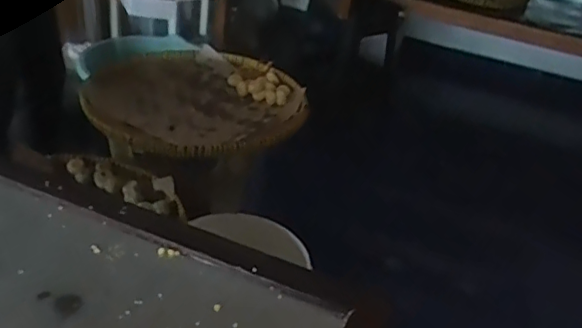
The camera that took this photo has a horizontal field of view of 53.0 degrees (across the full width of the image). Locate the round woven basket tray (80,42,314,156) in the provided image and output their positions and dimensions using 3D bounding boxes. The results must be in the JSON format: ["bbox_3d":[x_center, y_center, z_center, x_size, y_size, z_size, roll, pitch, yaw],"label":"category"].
[{"bbox_3d":[-0.279,-0.167,1.567,0.524,0.095,0.573,6,32,-4],"label":"round woven basket tray"}]

